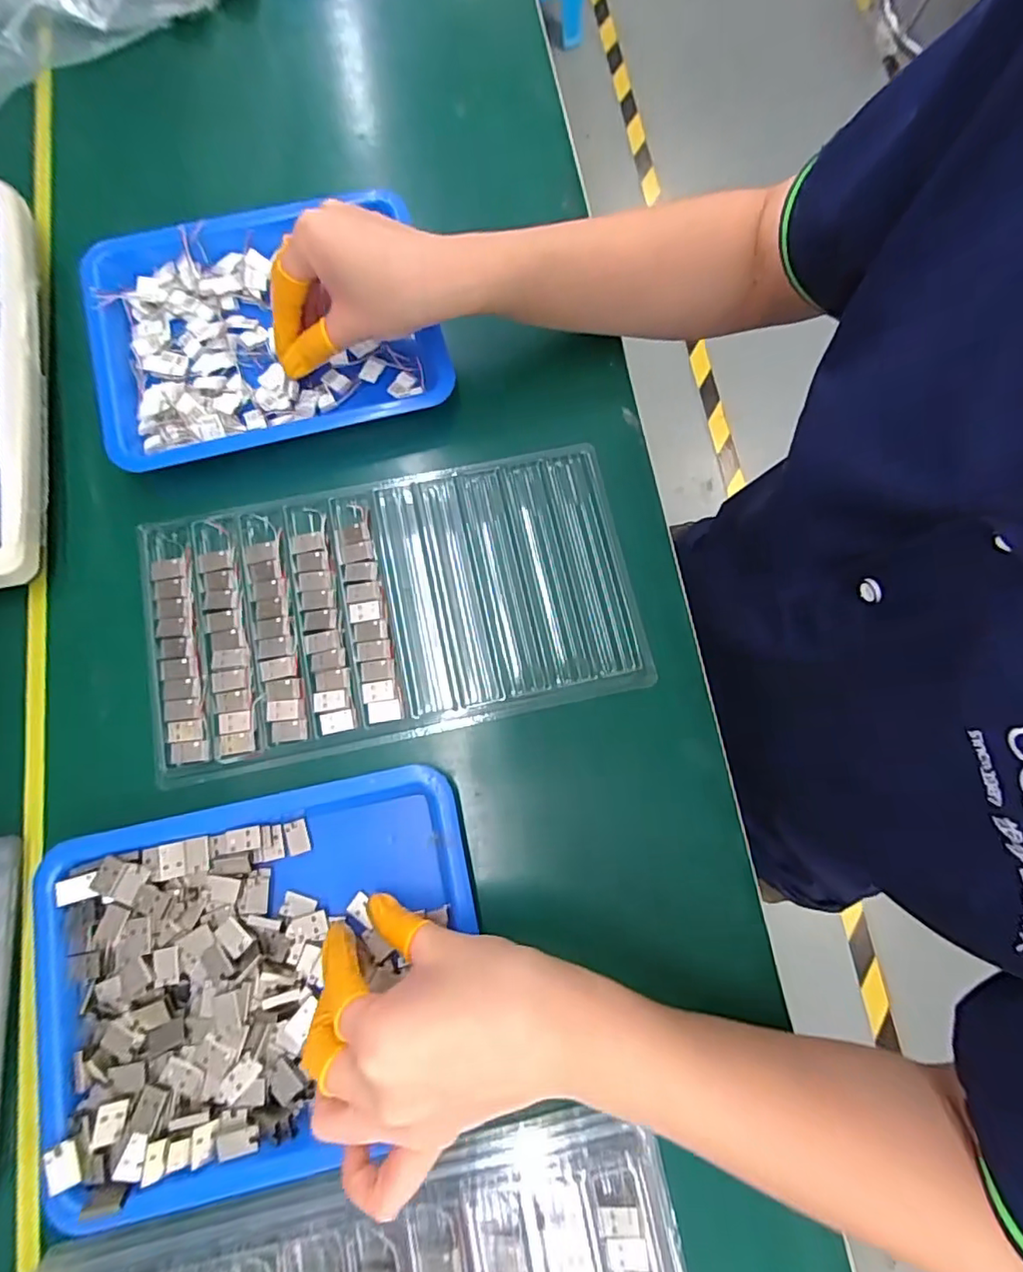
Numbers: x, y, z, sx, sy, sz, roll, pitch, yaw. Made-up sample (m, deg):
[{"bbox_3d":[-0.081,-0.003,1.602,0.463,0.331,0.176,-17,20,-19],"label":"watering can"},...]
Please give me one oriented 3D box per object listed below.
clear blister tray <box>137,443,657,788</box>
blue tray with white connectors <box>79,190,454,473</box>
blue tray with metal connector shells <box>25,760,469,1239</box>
[{"bbox_3d":[-0.072,-0.019,0.344,0.286,0.019,0.158,-12,75,-5],"label":"clear blister tray"},{"bbox_3d":[-0.162,-0.200,0.366,0.218,0.032,0.165,-14,75,-6],"label":"blue tray with white connectors"},{"bbox_3d":[-0.125,0.172,0.286,0.213,0.027,0.169,-11,75,-5],"label":"blue tray with metal connector shells"}]

